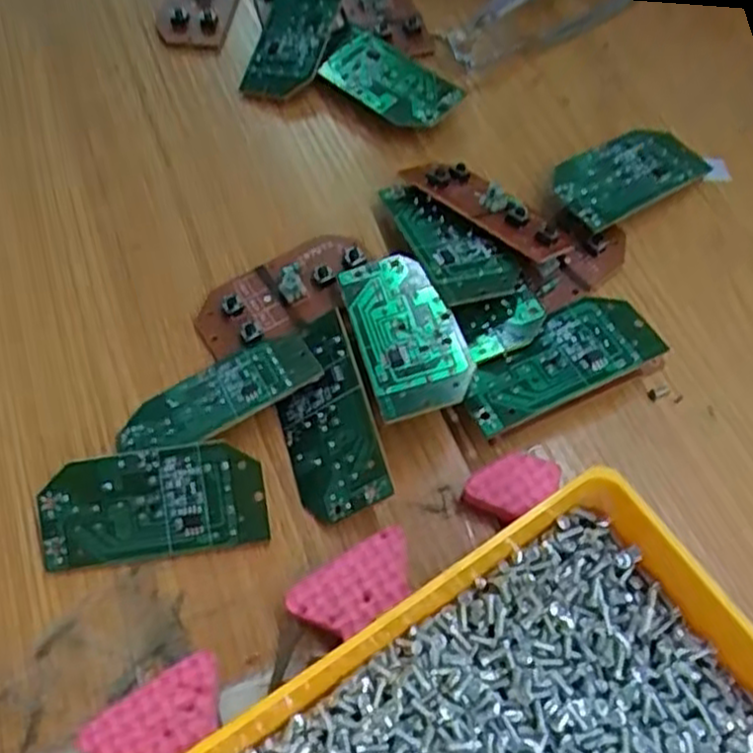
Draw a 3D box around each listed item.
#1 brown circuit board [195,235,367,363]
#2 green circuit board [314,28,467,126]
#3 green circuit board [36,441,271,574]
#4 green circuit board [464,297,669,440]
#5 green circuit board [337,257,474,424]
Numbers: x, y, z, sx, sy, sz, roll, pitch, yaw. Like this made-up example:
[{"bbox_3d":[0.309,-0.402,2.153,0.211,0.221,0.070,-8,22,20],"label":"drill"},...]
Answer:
[{"bbox_3d":[-0.029,-0.027,0.244,0.058,0.006,0.029,-28,65,-14],"label":"brown circuit board"},{"bbox_3d":[0.003,-0.114,0.289,0.058,0.007,0.029,35,75,20],"label":"green circuit board"},{"bbox_3d":[-0.061,0.035,0.207,0.059,0.004,0.029,-8,94,-4],"label":"green circuit board"},{"bbox_3d":[0.052,-0.005,0.222,0.059,0.005,0.027,-25,59,-11],"label":"green circuit board"},{"bbox_3d":[0.009,-0.013,0.223,0.029,0.004,0.060,-16,52,-3],"label":"green circuit board"}]

